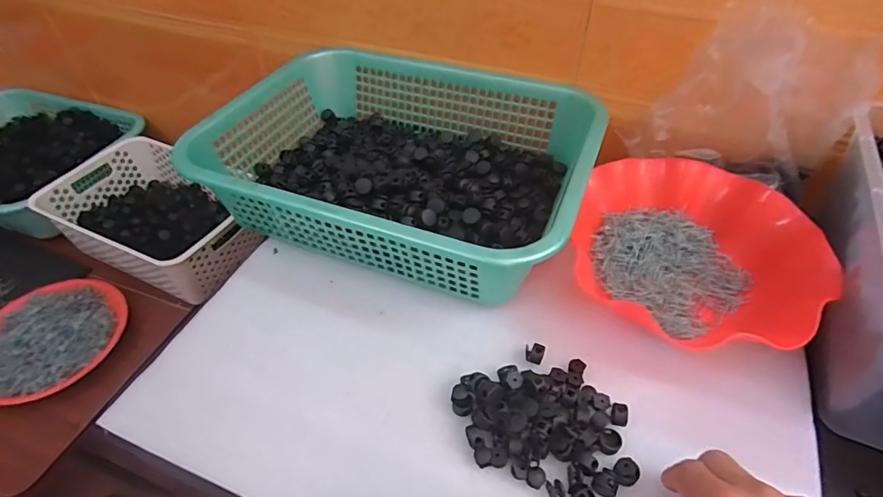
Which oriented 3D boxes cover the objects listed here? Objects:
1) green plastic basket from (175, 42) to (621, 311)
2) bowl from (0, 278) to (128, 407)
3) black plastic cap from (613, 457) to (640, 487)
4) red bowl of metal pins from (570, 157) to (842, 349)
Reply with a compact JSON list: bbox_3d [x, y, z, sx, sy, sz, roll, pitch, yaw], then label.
[{"bbox_3d":[-0.040,-0.103,0.522,0.386,0.090,0.295,18,50,17],"label":"green plastic basket"},{"bbox_3d":[-0.543,0.125,0.666,0.181,0.041,0.172,0,47,0],"label":"bowl"},{"bbox_3d":[0.133,0.161,0.349,0.017,0.008,0.017,0,47,0],"label":"black plastic cap"},{"bbox_3d":[0.226,-0.003,0.458,0.206,0.060,0.197,0,47,0],"label":"red bowl of metal pins"}]

